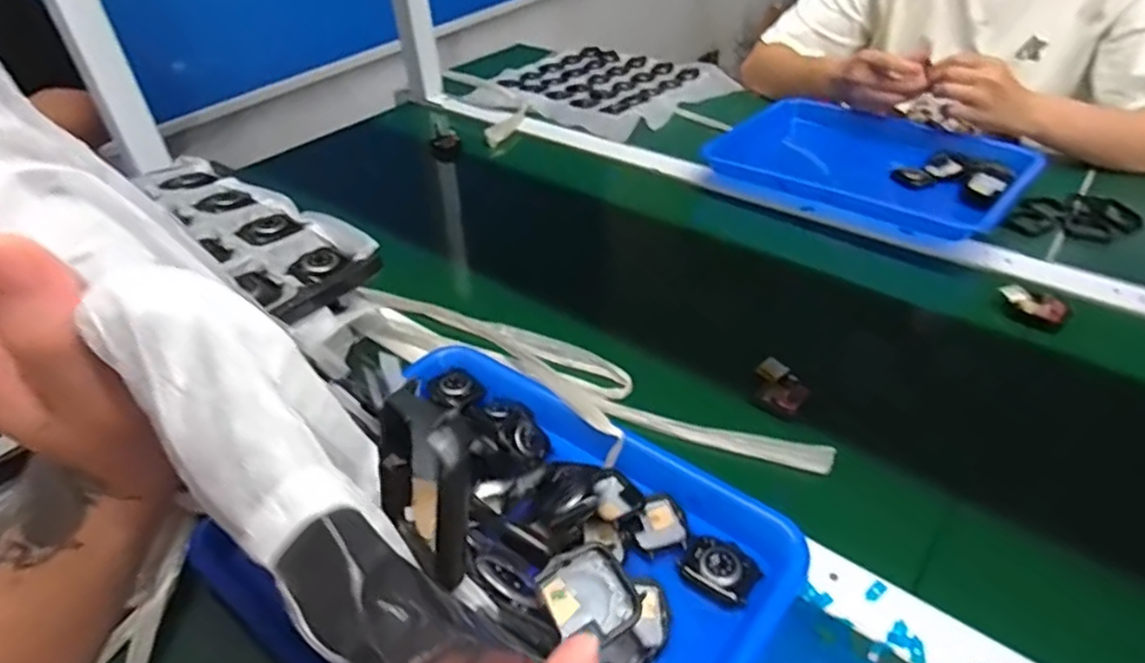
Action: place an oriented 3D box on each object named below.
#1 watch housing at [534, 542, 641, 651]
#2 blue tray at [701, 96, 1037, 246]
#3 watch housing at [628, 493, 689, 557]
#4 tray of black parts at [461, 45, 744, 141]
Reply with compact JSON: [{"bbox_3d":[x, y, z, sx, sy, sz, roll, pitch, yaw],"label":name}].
[{"bbox_3d":[0.007,0.110,0.281,0.034,0.012,0.038,-31,66,-13],"label":"watch housing"},{"bbox_3d":[0.355,-0.203,0.808,0.325,0.043,0.237,26,48,32],"label":"blue tray"},{"bbox_3d":[0.057,0.127,0.449,0.035,0.006,0.039,-11,40,-7],"label":"watch housing"},{"bbox_3d":[0.055,-0.405,1.099,0.328,0.025,0.314,25,48,32],"label":"tray of black parts"}]

